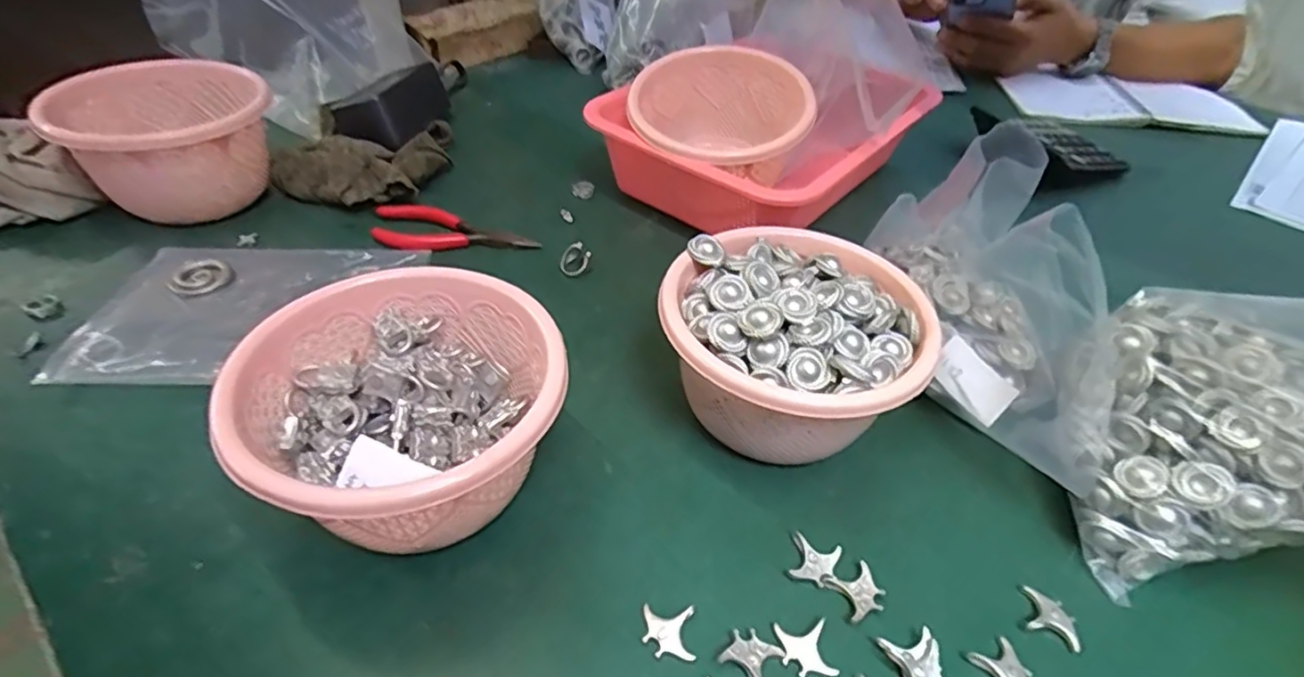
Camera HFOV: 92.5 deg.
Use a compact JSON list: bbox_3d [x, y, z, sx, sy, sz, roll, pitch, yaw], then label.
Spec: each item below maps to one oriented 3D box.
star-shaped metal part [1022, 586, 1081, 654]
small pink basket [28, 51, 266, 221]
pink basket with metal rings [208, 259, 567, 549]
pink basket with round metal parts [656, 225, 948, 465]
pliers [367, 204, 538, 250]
[{"bbox_3d":[0.195,0.135,0.304,0.026,0.006,0.022,24,47,20],"label":"star-shaped metal part"},{"bbox_3d":[-0.378,-0.151,0.506,0.146,0.105,0.137,32,51,27],"label":"small pink basket"},{"bbox_3d":[-0.116,0.041,0.316,0.143,0.083,0.138,2,44,-2],"label":"pink basket with metal rings"},{"bbox_3d":[0.079,0.007,0.366,0.146,0.092,0.147,12,44,9],"label":"pink basket with round metal parts"},{"bbox_3d":[-0.165,-0.090,0.515,0.134,0.014,0.044,11,44,8],"label":"pliers"}]

